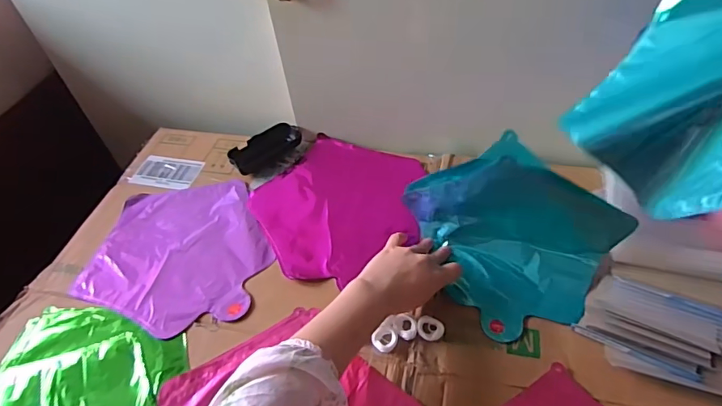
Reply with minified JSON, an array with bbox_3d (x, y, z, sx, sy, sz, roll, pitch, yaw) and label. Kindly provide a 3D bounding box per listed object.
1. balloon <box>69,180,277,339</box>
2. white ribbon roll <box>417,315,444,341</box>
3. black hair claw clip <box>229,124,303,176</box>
[{"bbox_3d":[-0.223,0.056,0.606,0.218,0.007,0.225,5,49,10],"label":"balloon"},{"bbox_3d":[0.074,0.133,0.505,0.028,0.006,0.026,-3,48,3],"label":"white ribbon roll"},{"bbox_3d":[-0.142,-0.082,0.711,0.108,0.029,0.044,-38,55,-25],"label":"black hair claw clip"}]

